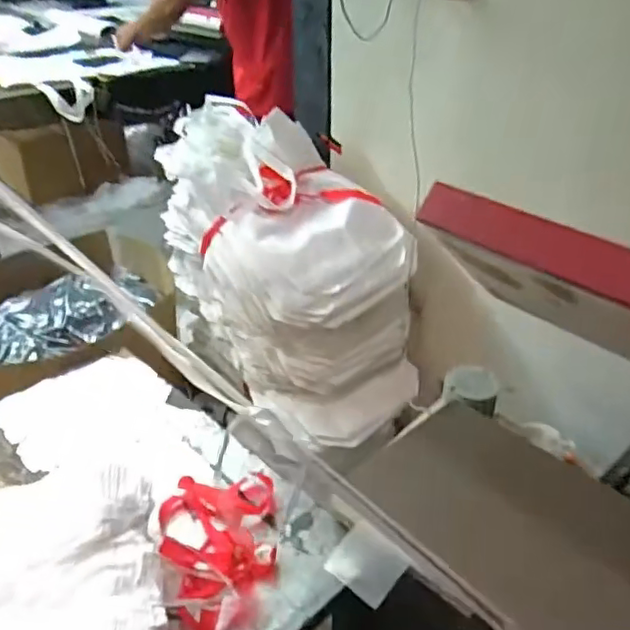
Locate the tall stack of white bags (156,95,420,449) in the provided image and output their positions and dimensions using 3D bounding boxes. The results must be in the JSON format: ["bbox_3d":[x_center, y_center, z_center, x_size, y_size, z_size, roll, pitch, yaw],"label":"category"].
[{"bbox_3d":[-0.071,-0.115,1.388,0.351,0.563,0.622,-22,38,-30],"label":"tall stack of white bags"}]

